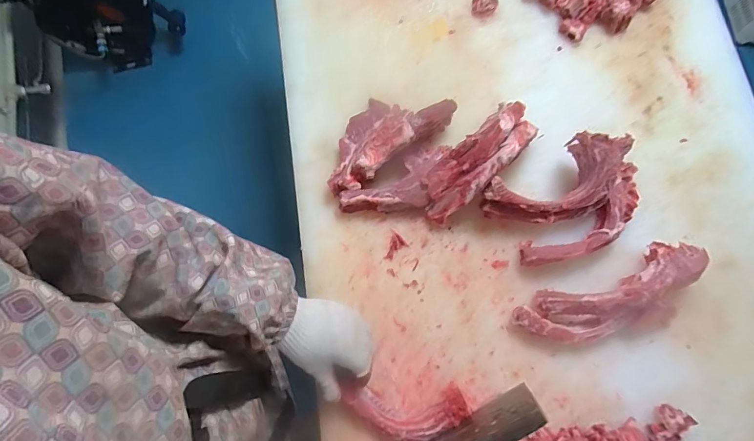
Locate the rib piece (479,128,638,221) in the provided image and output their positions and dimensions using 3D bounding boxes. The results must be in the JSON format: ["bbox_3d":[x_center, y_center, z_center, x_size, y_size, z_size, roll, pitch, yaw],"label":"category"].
[{"bbox_3d":[0.268,-0.048,0.580,0.205,0.102,0.103,-28,79,-6],"label":"rib piece"}]

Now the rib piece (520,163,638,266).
[{"bbox_3d":[0.324,0.010,0.595,0.224,0.050,0.082,-36,80,-7],"label":"rib piece"}]

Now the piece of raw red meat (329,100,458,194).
[{"bbox_3d":[0.004,-0.142,0.607,0.227,0.072,0.111,-37,81,-9],"label":"piece of raw red meat"}]

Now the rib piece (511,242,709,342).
[{"bbox_3d":[0.341,0.121,0.555,0.264,0.073,0.104,-22,79,-5],"label":"rib piece"}]

